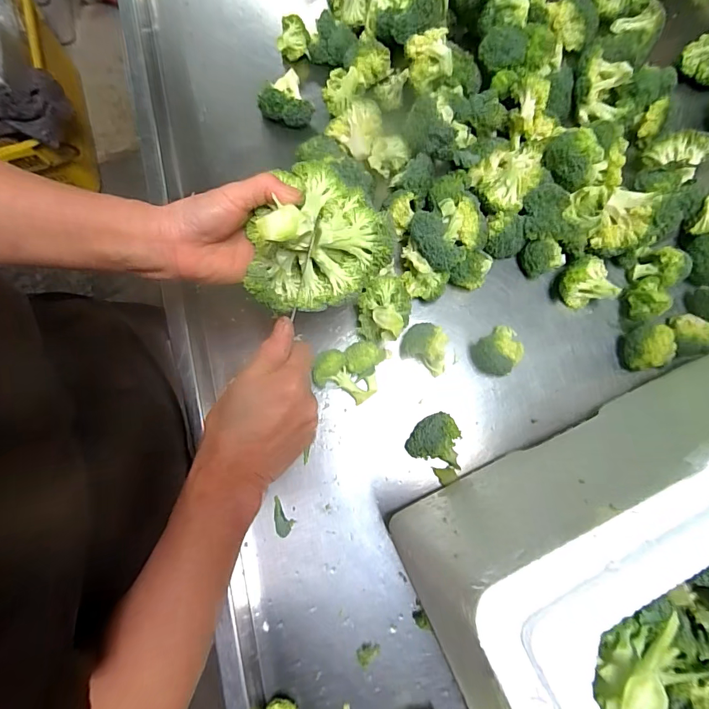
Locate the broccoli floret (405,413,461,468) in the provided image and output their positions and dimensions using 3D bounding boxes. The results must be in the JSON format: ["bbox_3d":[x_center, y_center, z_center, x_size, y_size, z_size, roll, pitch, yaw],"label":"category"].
[{"bbox_3d":[0.086,0.087,0.427,0.055,0.045,0.049,13,80,3],"label":"broccoli floret"}]

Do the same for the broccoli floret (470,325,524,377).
[{"bbox_3d":[0.160,-0.004,0.446,0.052,0.045,0.045,-35,81,-6],"label":"broccoli floret"}]

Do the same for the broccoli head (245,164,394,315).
[{"bbox_3d":[-0.031,-0.098,0.315,0.112,0.072,0.108,-3,79,0],"label":"broccoli head"}]

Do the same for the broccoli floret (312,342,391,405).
[{"bbox_3d":[-0.004,0.014,0.445,0.068,0.038,0.063,20,80,4],"label":"broccoli floret"}]

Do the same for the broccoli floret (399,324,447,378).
[{"bbox_3d":[0.079,-0.008,0.445,0.053,0.045,0.040,26,81,5],"label":"broccoli floret"}]

